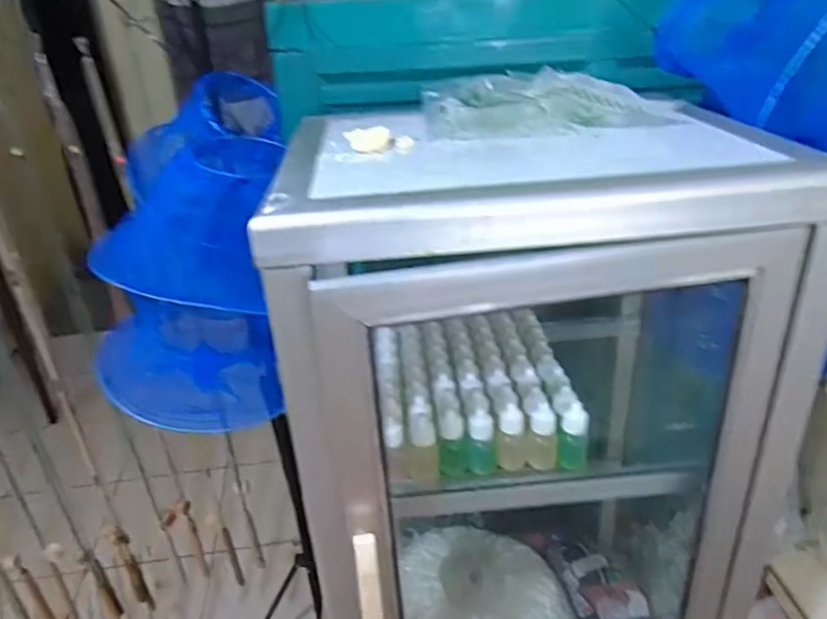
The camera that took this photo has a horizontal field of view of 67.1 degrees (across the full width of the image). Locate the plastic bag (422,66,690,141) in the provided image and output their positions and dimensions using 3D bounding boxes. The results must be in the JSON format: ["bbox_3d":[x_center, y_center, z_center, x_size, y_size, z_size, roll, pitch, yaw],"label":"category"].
[{"bbox_3d":[0.107,-0.184,0.535,0.195,0.035,0.136,-3,30,0],"label":"plastic bag"}]

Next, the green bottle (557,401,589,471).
[{"bbox_3d":[0.123,0.098,0.476,0.023,0.050,0.019,6,31,15],"label":"green bottle"}]

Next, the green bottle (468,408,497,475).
[{"bbox_3d":[0.054,0.105,0.484,0.021,0.057,0.016,0,30,6],"label":"green bottle"}]

